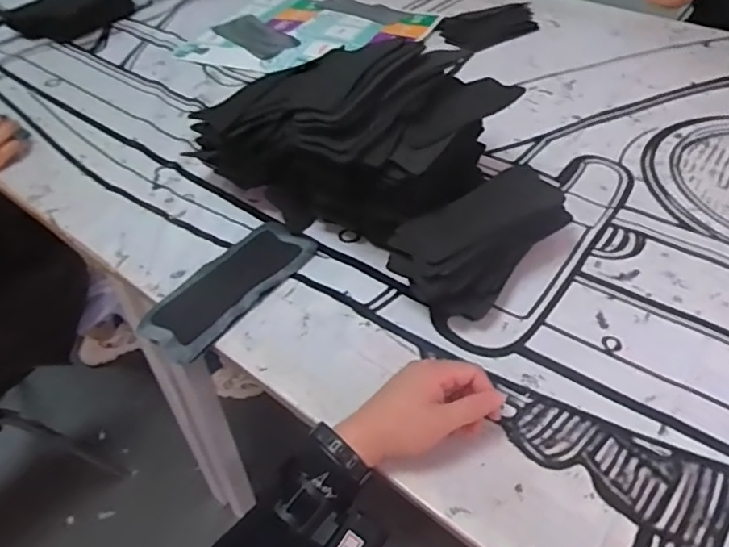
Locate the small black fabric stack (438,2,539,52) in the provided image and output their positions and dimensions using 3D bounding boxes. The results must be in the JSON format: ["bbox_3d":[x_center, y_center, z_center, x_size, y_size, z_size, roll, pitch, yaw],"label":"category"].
[{"bbox_3d":[0.259,-0.536,1.226,0.253,0.012,0.179,-30,51,-27],"label":"small black fabric stack"}]

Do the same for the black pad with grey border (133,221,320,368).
[{"bbox_3d":[-0.163,0.009,0.704,0.105,0.014,0.224,27,51,27],"label":"black pad with grey border"}]

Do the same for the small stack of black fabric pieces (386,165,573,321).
[{"bbox_3d":[0.141,-0.031,0.663,0.222,0.108,0.100,-28,50,-22],"label":"small stack of black fabric pieces"}]

